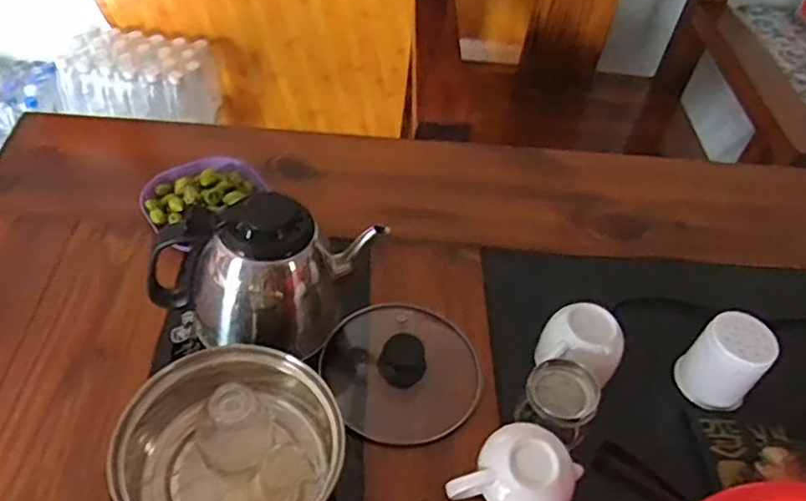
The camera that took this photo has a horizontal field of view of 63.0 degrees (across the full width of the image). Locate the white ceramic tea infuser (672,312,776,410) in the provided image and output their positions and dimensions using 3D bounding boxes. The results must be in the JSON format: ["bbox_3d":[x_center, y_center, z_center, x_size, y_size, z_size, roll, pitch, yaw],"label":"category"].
[{"bbox_3d":[0.314,0.106,0.641,0.066,0.078,0.060,38,54,25],"label":"white ceramic tea infuser"}]

